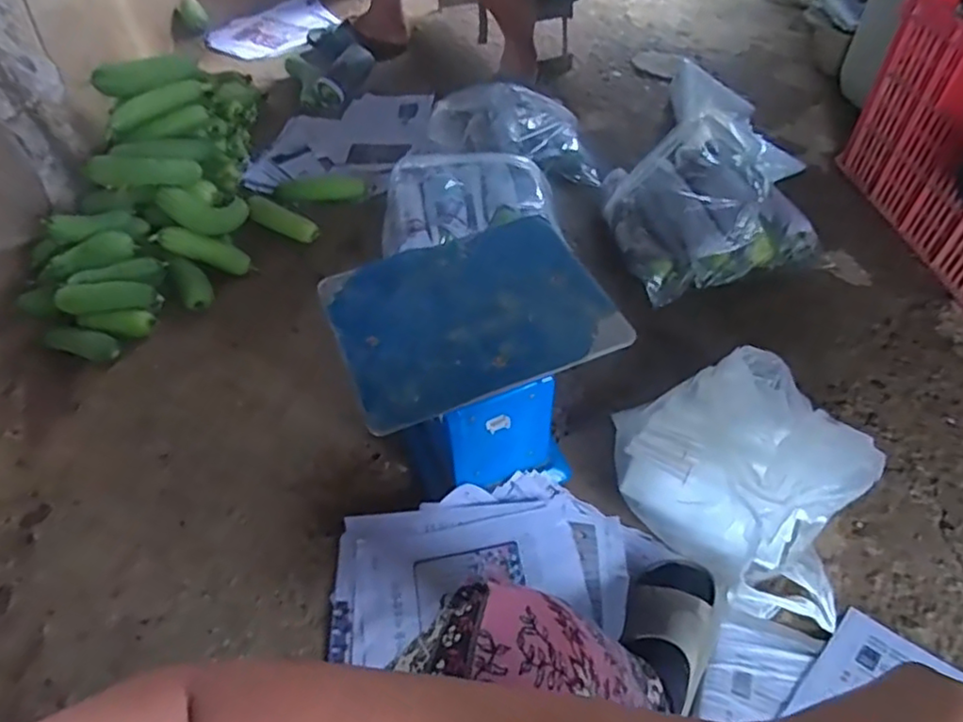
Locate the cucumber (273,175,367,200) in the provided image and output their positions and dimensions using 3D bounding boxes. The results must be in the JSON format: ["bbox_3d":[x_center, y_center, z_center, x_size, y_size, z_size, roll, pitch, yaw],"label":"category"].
[{"bbox_3d":[-0.335,-0.345,1.315,0.189,0.045,0.053,-6,50,1],"label":"cucumber"}]

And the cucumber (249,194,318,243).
[{"bbox_3d":[-0.383,-0.271,1.225,0.149,0.046,0.038,25,52,-10],"label":"cucumber"}]

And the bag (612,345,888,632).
[{"bbox_3d":[0.332,0.118,0.805,0.321,0.146,0.292,31,59,25],"label":"bag"}]

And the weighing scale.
[{"bbox_3d":[-0.010,0.017,0.813,0.288,0.247,0.229,-20,51,-10],"label":"weighing scale"}]

